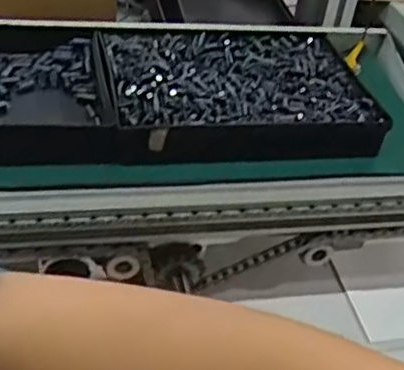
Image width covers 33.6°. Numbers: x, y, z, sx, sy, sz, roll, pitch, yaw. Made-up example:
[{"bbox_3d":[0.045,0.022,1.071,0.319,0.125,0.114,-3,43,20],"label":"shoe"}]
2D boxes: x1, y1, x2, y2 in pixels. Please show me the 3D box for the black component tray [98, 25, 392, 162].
[{"bbox_3d":[0.029,-0.087,0.586,0.222,0.033,0.177,-4,43,-13],"label":"black component tray"}]

